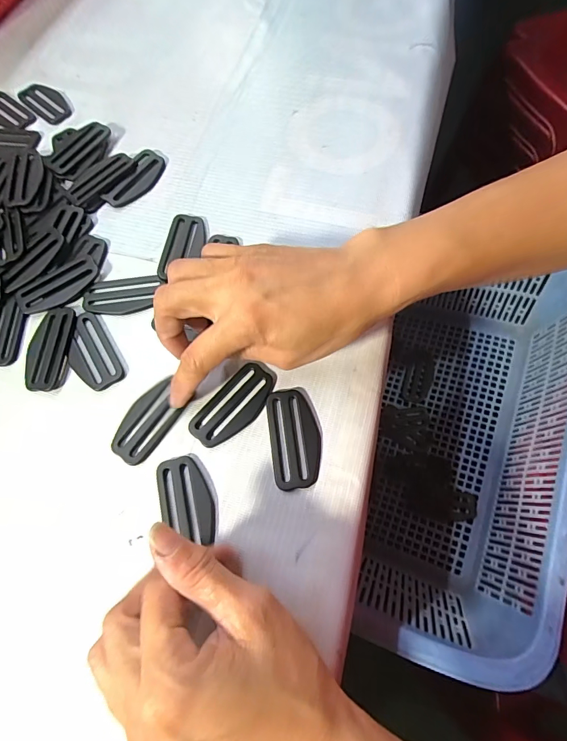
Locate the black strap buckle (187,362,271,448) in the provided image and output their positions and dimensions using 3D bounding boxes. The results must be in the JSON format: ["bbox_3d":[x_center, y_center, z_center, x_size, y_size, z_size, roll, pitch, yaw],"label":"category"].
[{"bbox_3d":[-0.031,0.022,0.246,0.028,0.004,0.059,40,76,16],"label":"black strap buckle"}]

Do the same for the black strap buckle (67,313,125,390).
[{"bbox_3d":[-0.130,-0.012,0.264,0.028,0.004,0.059,-33,71,-10],"label":"black strap buckle"}]

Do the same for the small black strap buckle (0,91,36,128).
[{"bbox_3d":[-0.246,-0.230,0.349,0.030,0.004,0.057,-43,73,-13],"label":"small black strap buckle"}]

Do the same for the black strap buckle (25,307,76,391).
[{"bbox_3d":[-0.159,-0.015,0.265,0.027,0.004,0.058,3,69,4],"label":"black strap buckle"}]

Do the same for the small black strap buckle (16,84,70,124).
[{"bbox_3d":[-0.212,-0.240,0.349,0.059,0.004,0.029,41,76,16],"label":"small black strap buckle"}]

